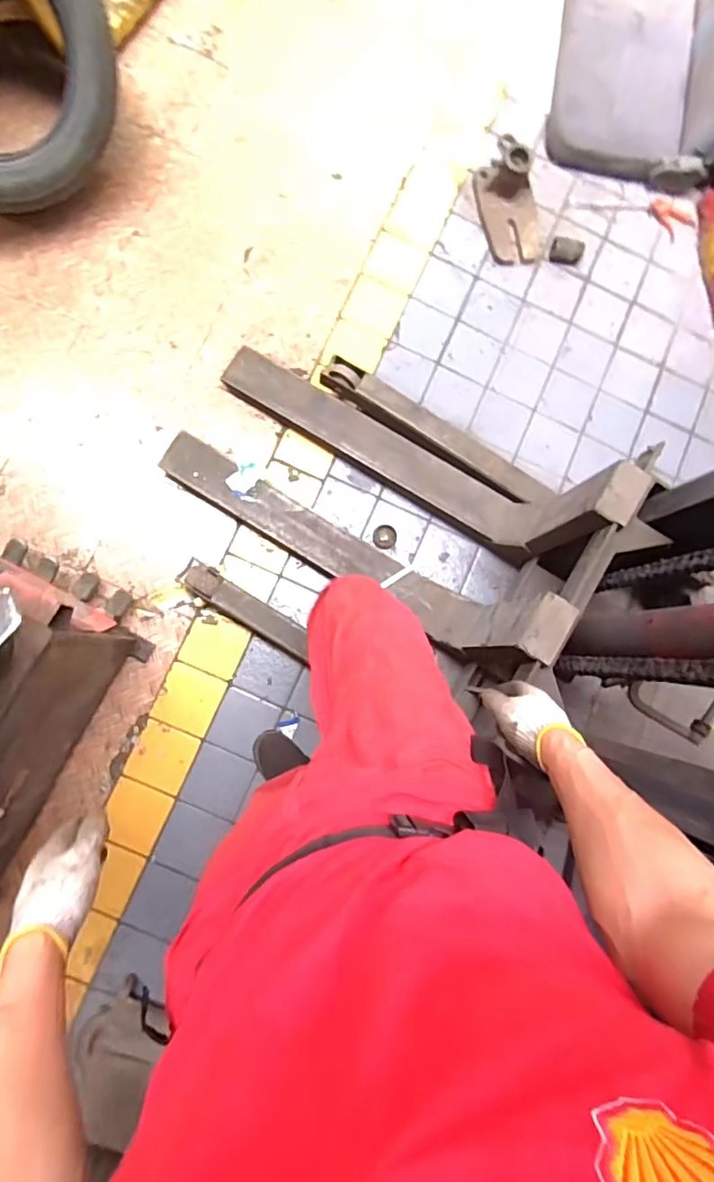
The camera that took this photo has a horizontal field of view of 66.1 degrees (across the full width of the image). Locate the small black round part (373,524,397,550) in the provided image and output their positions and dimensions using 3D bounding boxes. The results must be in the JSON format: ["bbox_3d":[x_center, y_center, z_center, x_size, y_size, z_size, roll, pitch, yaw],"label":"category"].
[{"bbox_3d":[0.077,-0.149,1.513,0.064,0.010,0.064,1,84,-6],"label":"small black round part"}]

